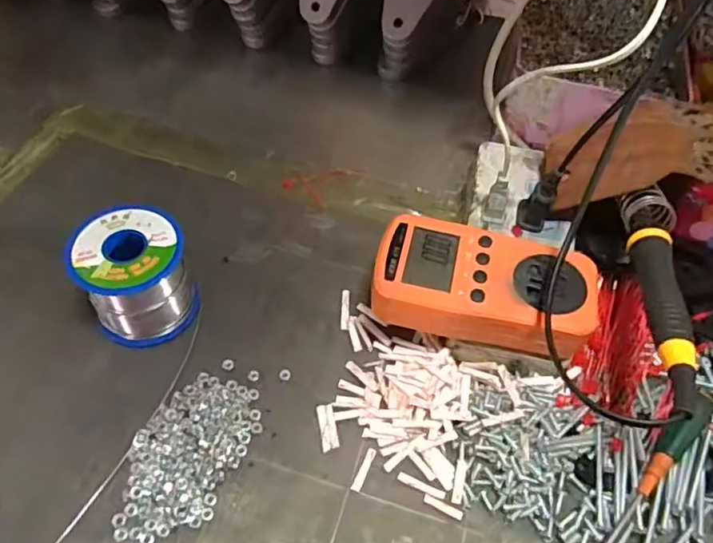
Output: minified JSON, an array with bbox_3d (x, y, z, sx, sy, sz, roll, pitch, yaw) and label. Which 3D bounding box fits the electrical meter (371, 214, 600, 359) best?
[{"bbox_3d":[0.075,0.010,0.344,0.126,0.028,0.073,11,54,4],"label":"electrical meter"}]

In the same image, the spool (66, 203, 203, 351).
[{"bbox_3d":[-0.138,0.003,0.363,0.063,0.065,0.061,2,53,-2],"label":"spool"}]

